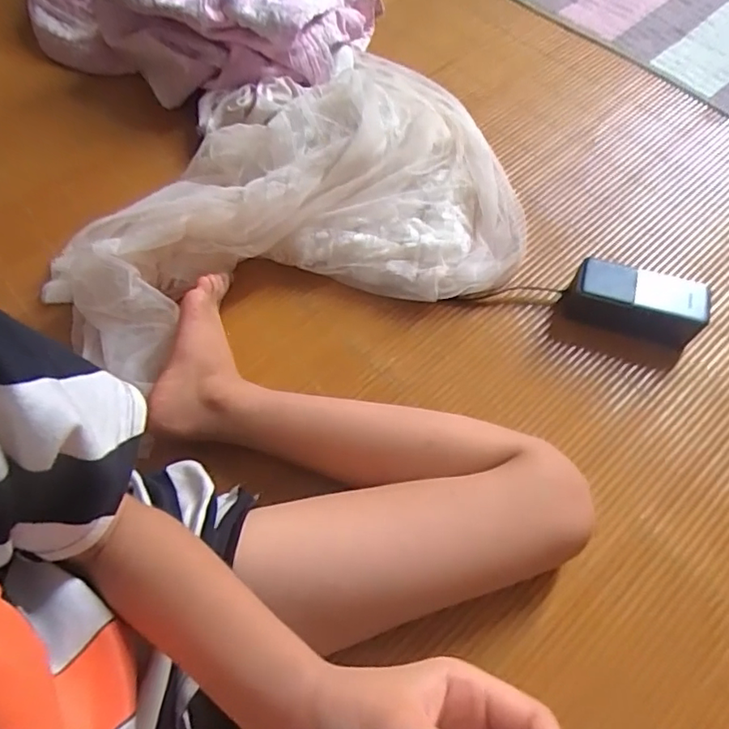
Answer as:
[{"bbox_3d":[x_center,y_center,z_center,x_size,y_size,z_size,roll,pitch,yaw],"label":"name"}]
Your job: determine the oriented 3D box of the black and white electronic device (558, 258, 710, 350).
[{"bbox_3d":[0.280,-0.061,0.578,0.135,0.063,0.049,19,63,13],"label":"black and white electronic device"}]

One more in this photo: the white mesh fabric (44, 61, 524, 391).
[{"bbox_3d":[-0.070,-0.210,0.624,0.458,0.101,0.361,-17,61,-8],"label":"white mesh fabric"}]

